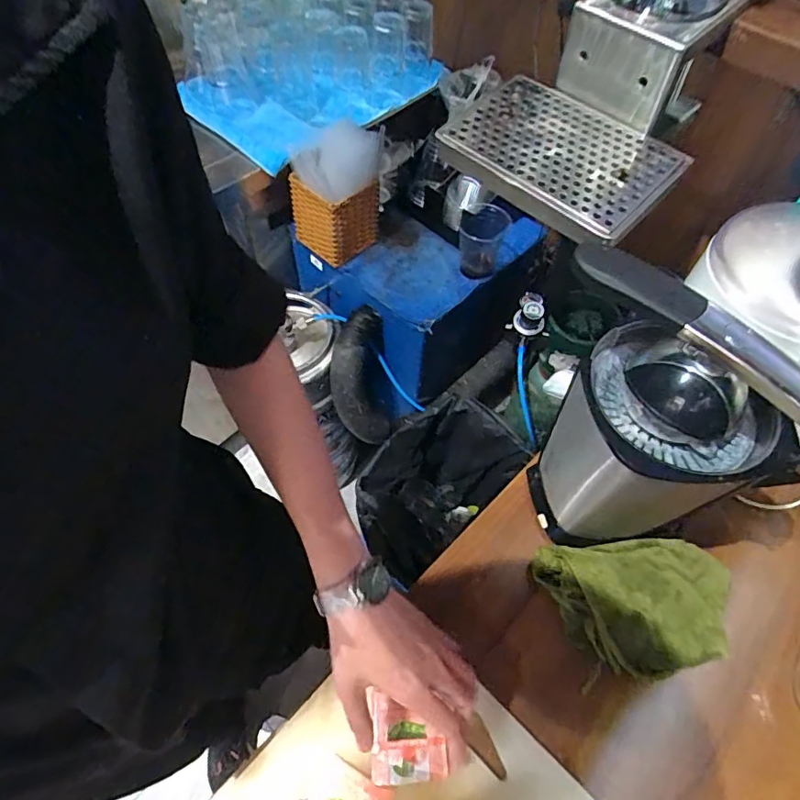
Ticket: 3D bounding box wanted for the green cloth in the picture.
[{"bbox_3d":[0.245,0.207,0.519,0.198,0.053,0.127,-1,58,-2],"label":"green cloth"}]

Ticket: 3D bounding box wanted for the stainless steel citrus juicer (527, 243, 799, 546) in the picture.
[{"bbox_3d":[0.234,0.037,0.485,0.161,0.286,0.152,-2,58,-2],"label":"stainless steel citrus juicer"}]

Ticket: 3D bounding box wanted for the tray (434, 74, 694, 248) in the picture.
[{"bbox_3d":[0.169,-0.273,0.568,0.241,0.032,0.145,39,75,22],"label":"tray"}]

